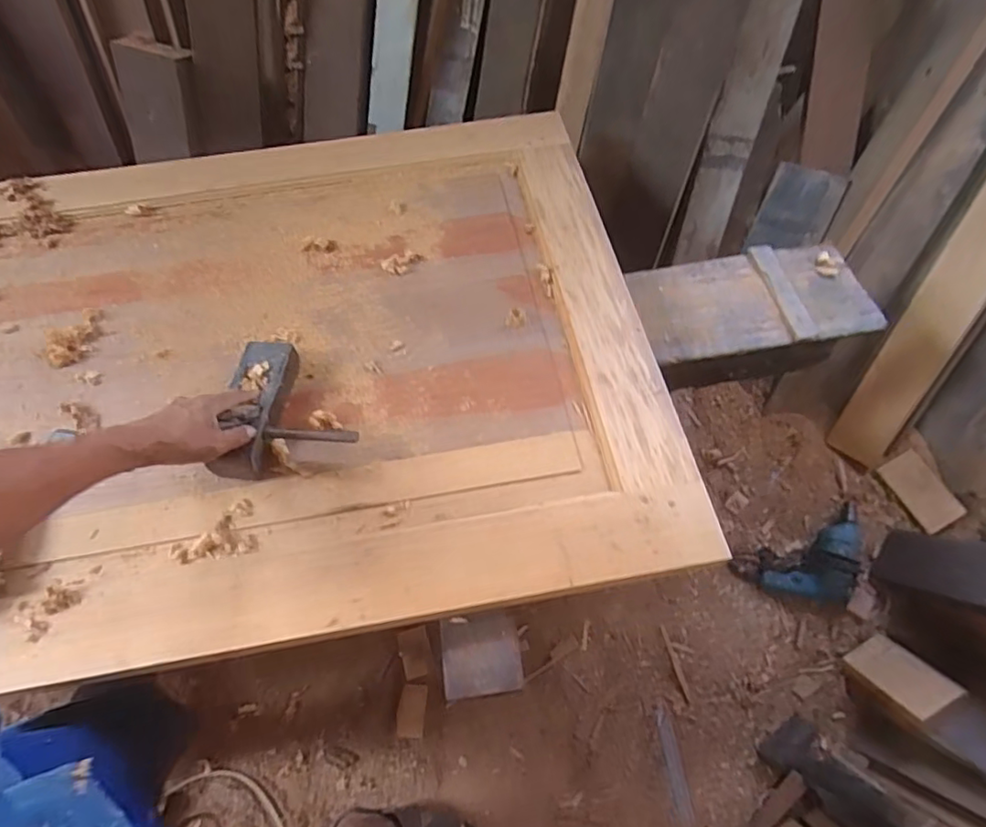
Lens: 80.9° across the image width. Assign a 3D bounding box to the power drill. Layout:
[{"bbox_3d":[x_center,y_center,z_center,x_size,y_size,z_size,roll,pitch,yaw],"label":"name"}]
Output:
[{"bbox_3d":[0.684,0.321,1.219,0.290,0.093,0.173,-21,63,-8],"label":"power drill"}]

